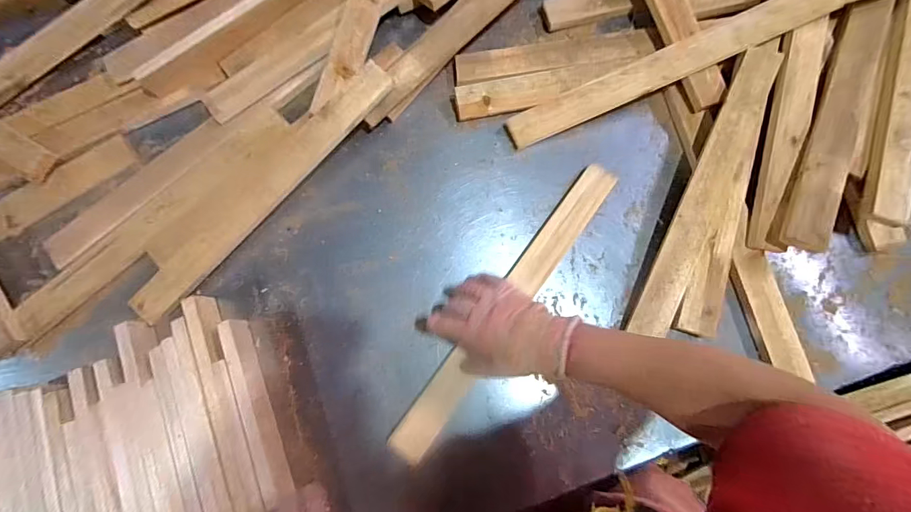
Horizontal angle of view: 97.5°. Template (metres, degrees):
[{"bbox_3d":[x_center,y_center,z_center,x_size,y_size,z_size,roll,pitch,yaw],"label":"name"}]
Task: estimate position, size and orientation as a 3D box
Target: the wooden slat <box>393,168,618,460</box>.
[{"bbox_3d":[0.079,0.071,0.585,0.052,0.020,0.508,37,81,5],"label":"wooden slat"}]

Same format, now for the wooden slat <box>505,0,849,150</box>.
[{"bbox_3d":[0.322,-0.290,0.615,0.506,0.020,0.051,-23,98,6],"label":"wooden slat"}]

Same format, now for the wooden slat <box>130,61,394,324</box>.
[{"bbox_3d":[-0.280,-0.099,0.590,0.061,0.019,0.486,43,88,5],"label":"wooden slat"}]

